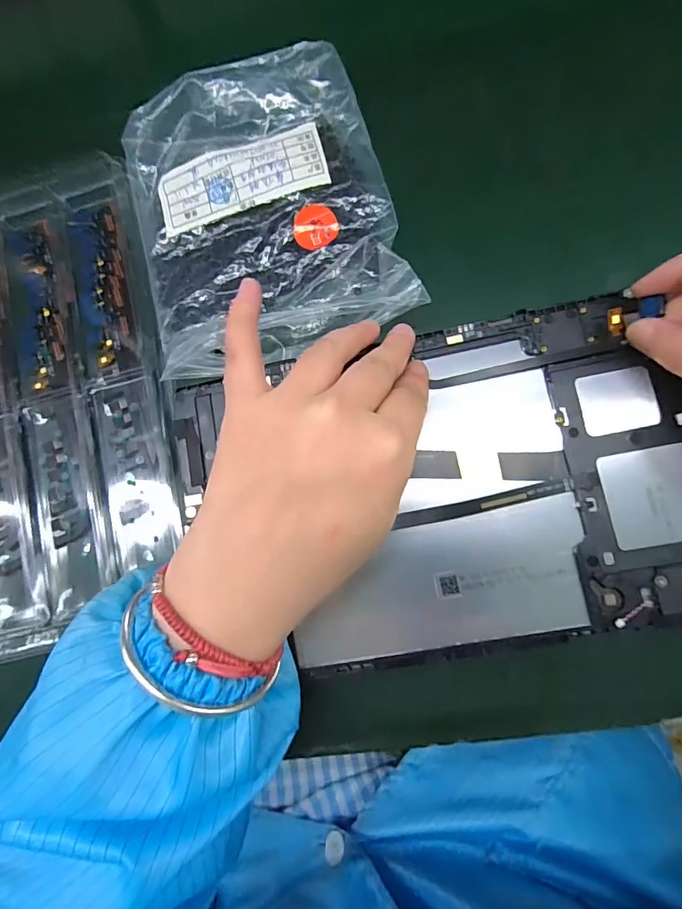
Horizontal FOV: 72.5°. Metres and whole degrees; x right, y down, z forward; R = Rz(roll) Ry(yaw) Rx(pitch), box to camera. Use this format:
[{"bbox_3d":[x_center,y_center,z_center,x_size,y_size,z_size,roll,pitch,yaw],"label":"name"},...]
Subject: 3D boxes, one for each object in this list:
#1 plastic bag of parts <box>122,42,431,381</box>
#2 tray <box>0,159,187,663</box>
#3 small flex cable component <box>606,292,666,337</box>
[{"bbox_3d":[-0.047,-0.134,0.256,0.140,0.023,0.162,-15,78,4],"label":"plastic bag of parts"},{"bbox_3d":[-0.208,-0.026,0.274,0.218,0.019,0.276,-14,78,4],"label":"tray"},{"bbox_3d":[0.128,-0.061,0.201,0.022,0.005,0.011,-17,81,29],"label":"small flex cable component"}]

